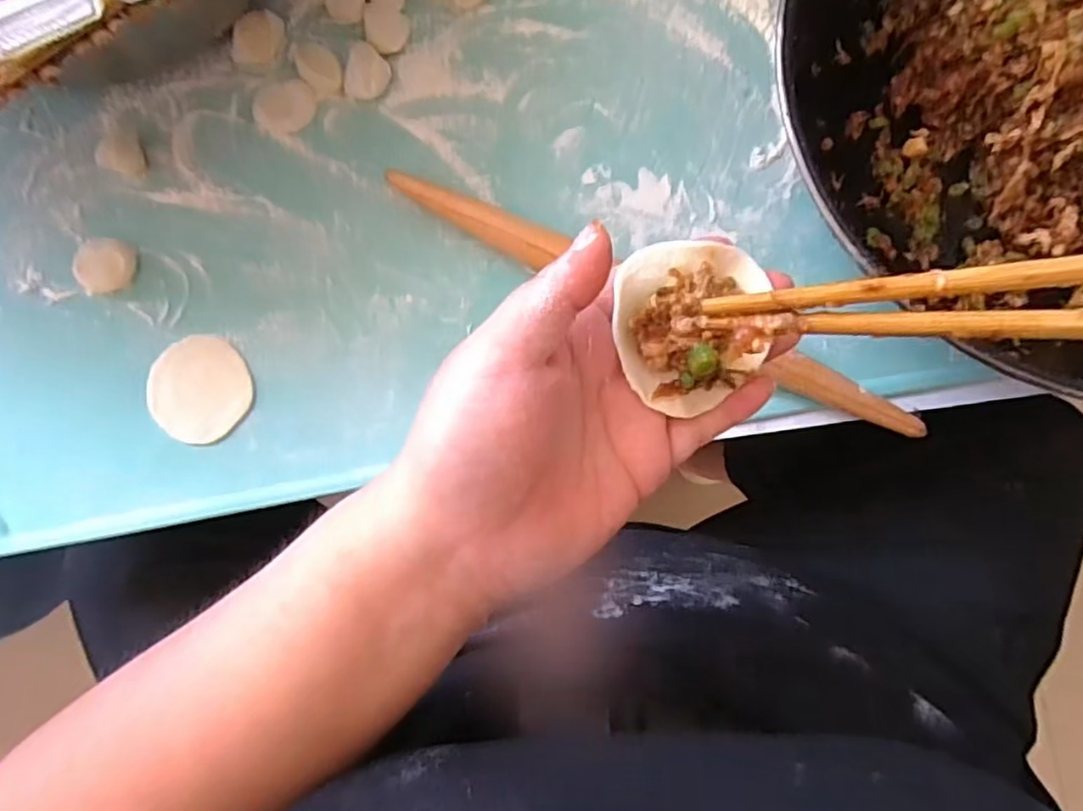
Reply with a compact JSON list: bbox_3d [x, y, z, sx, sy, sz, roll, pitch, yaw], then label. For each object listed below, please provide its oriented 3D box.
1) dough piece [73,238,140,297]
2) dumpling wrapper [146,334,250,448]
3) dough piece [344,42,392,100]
[{"bbox_3d":[-0.257,-0.082,0.387,0.029,0.012,0.035,28,85,3],"label":"dough piece"},{"bbox_3d":[-0.198,-0.009,0.381,0.059,0.004,0.058,0,84,1],"label":"dumpling wrapper"},{"bbox_3d":[-0.104,-0.202,0.395,0.027,0.006,0.036,8,84,2],"label":"dough piece"}]

